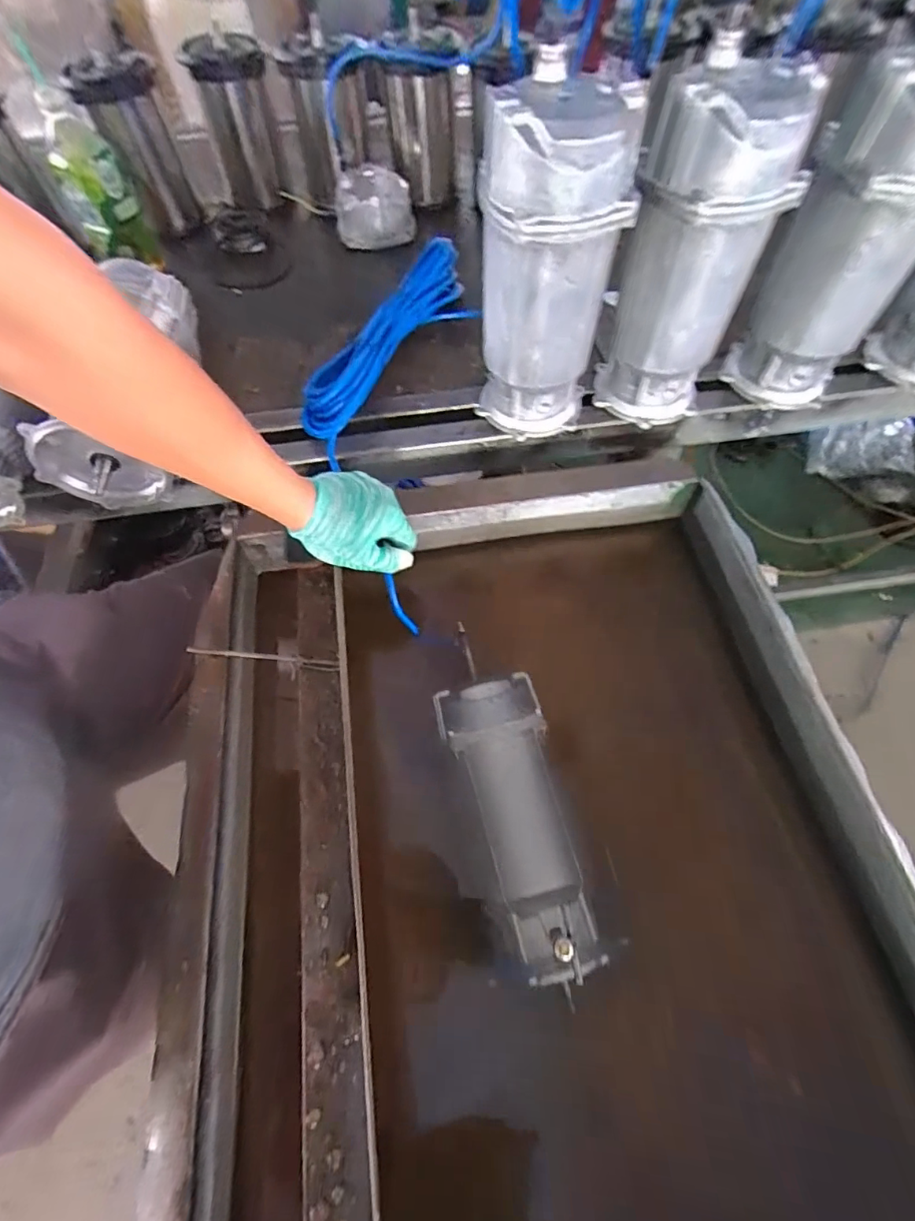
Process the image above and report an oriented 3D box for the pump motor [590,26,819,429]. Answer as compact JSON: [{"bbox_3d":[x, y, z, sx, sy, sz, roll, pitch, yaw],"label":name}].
[{"bbox_3d":[0.238,-0.352,0.531,0.129,0.292,0.108,9,62,6],"label":"pump motor"}]

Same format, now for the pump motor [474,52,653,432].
[{"bbox_3d":[0.090,-0.334,0.529,0.119,0.301,0.119,-24,63,-11],"label":"pump motor"}]

